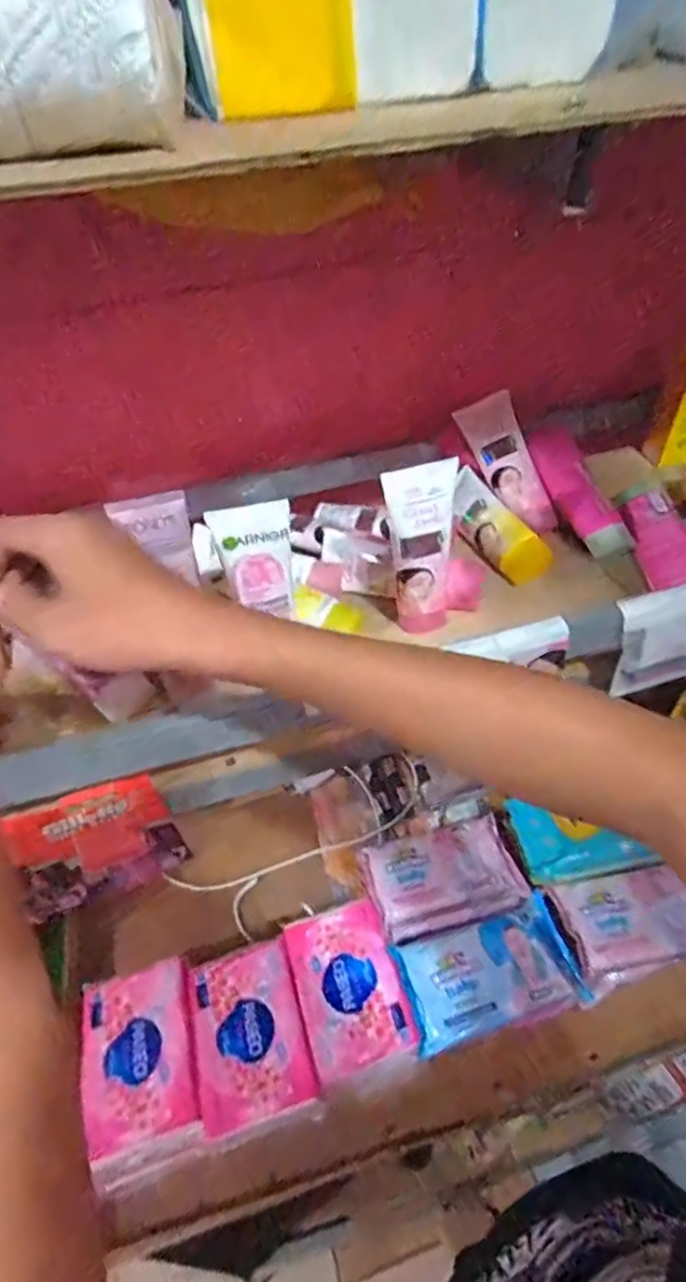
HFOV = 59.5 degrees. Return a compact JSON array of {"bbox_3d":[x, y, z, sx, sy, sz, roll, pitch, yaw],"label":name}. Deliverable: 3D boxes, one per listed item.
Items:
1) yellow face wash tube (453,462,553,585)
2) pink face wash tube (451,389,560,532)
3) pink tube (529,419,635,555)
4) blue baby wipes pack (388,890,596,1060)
[{"bbox_3d":[0.152,-0.110,0.599,0.044,0.041,0.129,-21,46,-14],"label":"yellow face wash tube"},{"bbox_3d":[0.176,-0.182,0.626,0.055,0.035,0.157,-27,75,14],"label":"pink face wash tube"},{"bbox_3d":[0.236,-0.153,0.606,0.043,0.031,0.162,-16,65,-9],"label":"pink tube"},{"bbox_3d":[0.154,0.352,0.637,0.182,0.039,0.104,-16,45,-9],"label":"blue baby wipes pack"}]

